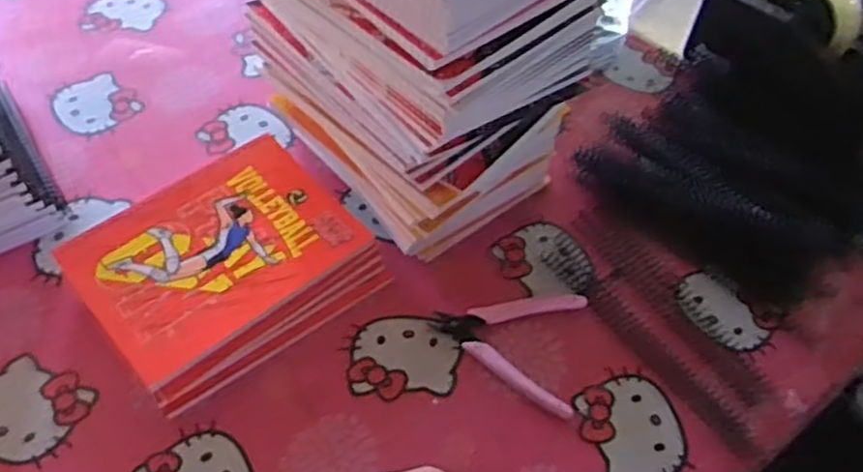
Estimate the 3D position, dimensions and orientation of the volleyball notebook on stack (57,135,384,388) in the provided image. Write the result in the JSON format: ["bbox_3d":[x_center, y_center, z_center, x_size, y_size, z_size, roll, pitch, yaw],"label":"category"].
[{"bbox_3d":[-0.167,0.007,0.576,0.197,0.009,0.145,-35,65,-25],"label":"volleyball notebook on stack"}]

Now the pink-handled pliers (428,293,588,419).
[{"bbox_3d":[0.075,0.072,0.573,0.124,0.011,0.094,34,58,19],"label":"pink-handled pliers"}]

